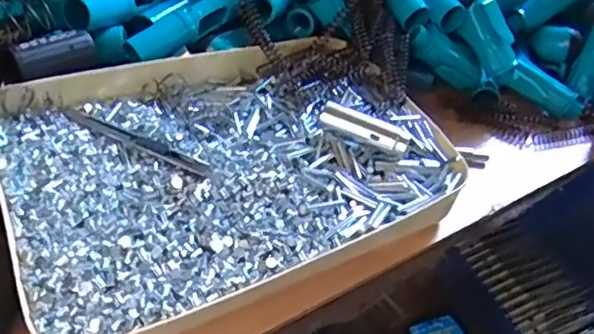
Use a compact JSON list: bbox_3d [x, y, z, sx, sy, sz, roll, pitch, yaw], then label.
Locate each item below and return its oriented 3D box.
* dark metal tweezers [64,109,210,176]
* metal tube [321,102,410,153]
[{"bbox_3d":[-0.121,-0.022,0.425,0.132,0.009,0.013,24,45,19],"label":"dark metal tweezers"},{"bbox_3d":[0.052,-0.031,0.443,0.069,0.014,0.018,18,43,12],"label":"metal tube"}]

